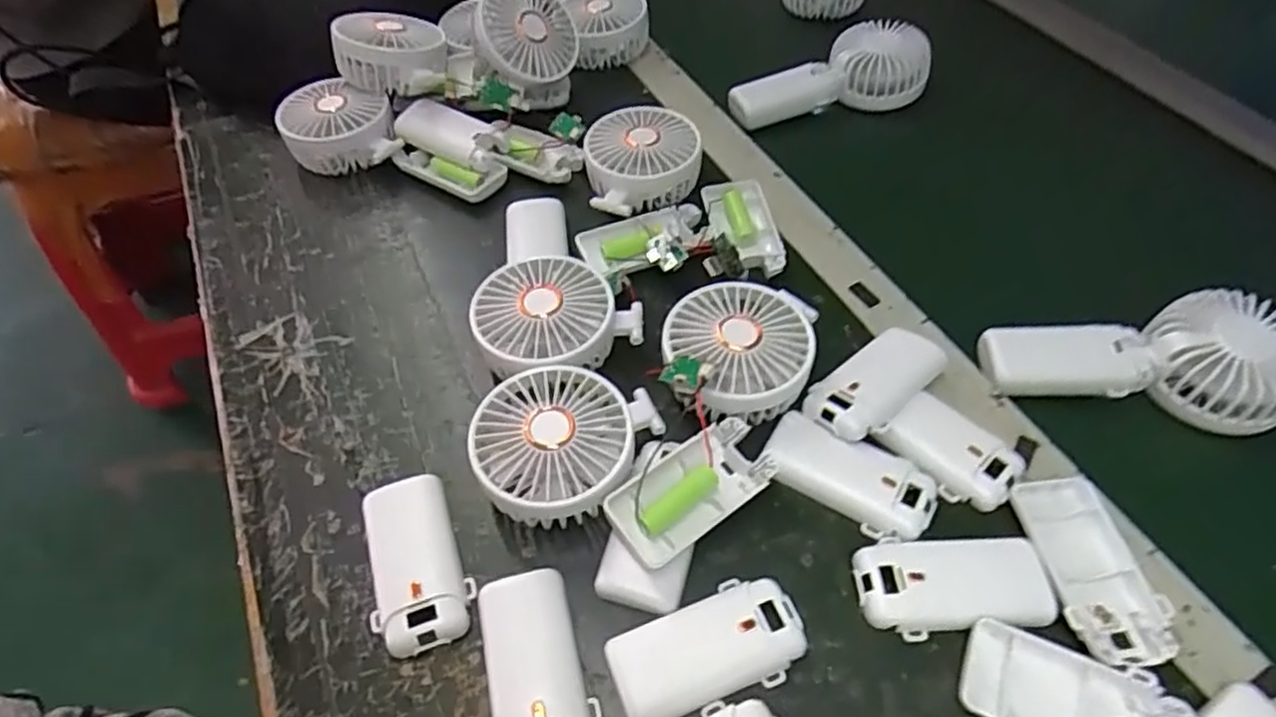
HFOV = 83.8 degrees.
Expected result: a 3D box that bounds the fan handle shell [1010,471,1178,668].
[{"bbox_3d":[0.229,0.104,0.360,0.049,0.009,0.095,-5,52,-4],"label":"fan handle shell"}]

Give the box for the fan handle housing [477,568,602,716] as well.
[{"bbox_3d":[-0.050,0.150,0.340,0.048,0.015,0.092,-8,52,-6],"label":"fan handle housing"}]

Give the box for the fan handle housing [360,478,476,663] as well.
[{"bbox_3d":[-0.118,0.105,0.371,0.047,0.017,0.092,-18,54,-14],"label":"fan handle housing"}]

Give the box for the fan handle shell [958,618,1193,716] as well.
[{"bbox_3d":[0.199,0.159,0.323,0.096,0.013,0.050,18,54,14],"label":"fan handle shell"}]

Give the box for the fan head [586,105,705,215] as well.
[{"bbox_3d":[0.003,-0.149,0.534,0.085,0.037,0.092,-5,52,-4],"label":"fan head"}]

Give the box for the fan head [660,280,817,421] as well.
[{"bbox_3d":[0.059,-0.007,0.419,0.085,0.028,0.090,0,51,0],"label":"fan head"}]

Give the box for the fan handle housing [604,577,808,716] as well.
[{"bbox_3d":[0.034,0.140,0.343,0.093,0.014,0.047,-18,54,-13],"label":"fan handle housing"}]

